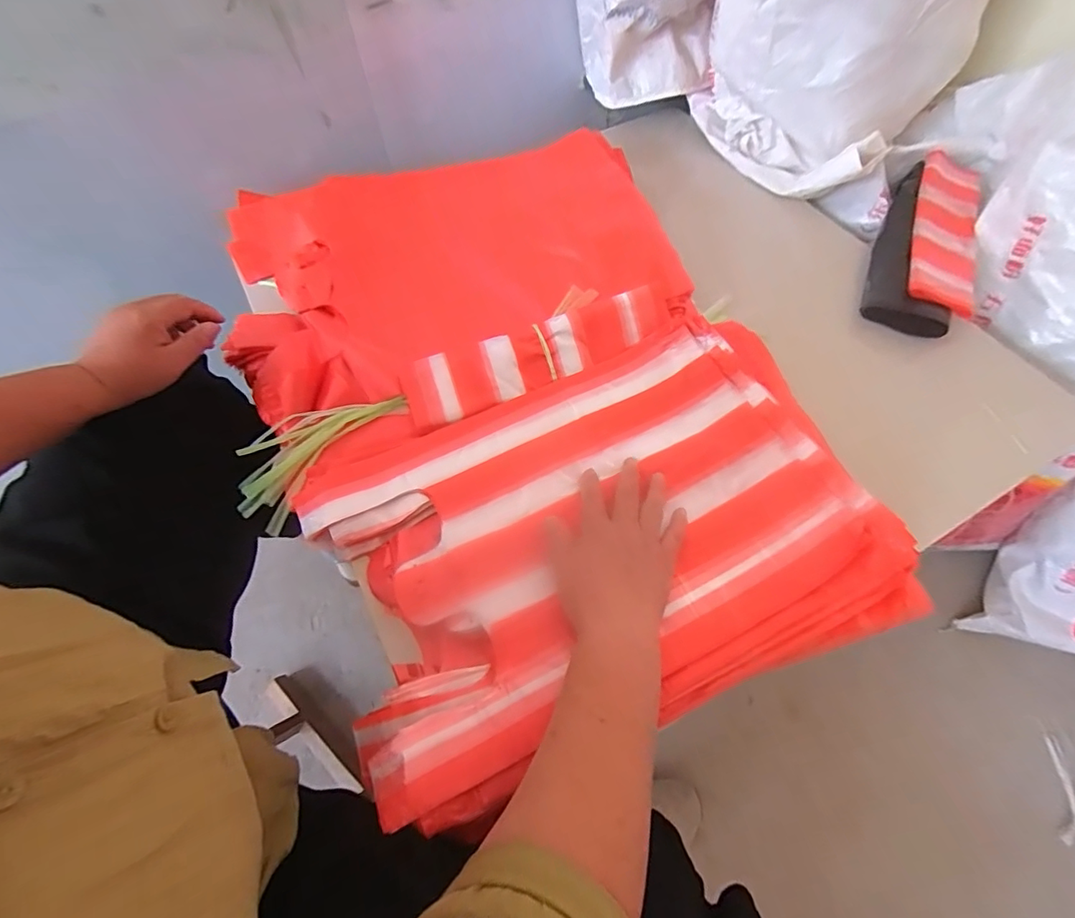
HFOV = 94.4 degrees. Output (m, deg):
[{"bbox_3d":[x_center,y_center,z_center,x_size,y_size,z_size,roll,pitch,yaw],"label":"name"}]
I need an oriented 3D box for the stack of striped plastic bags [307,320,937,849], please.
[{"bbox_3d":[0.051,0.064,0.463,0.471,0.061,0.339,-22,59,-9],"label":"stack of striped plastic bags"}]

